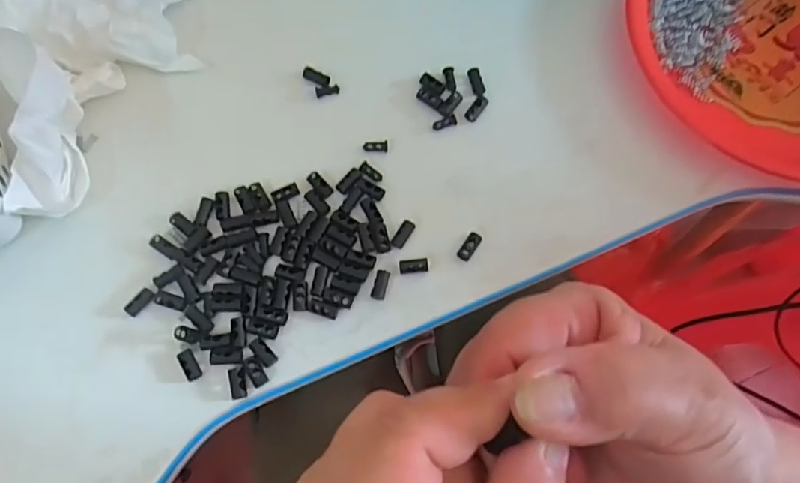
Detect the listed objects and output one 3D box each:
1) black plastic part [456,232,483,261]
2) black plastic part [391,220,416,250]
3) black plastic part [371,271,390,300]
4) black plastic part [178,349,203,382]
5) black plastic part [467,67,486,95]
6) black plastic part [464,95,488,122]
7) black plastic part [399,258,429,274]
[{"bbox_3d":[0.044,0.003,0.345,0.009,0.005,0.019,35,76,9],"label":"black plastic part"},{"bbox_3d":[0.002,-0.005,0.347,0.008,0.004,0.019,32,76,8],"label":"black plastic part"},{"bbox_3d":[-0.012,0.027,0.337,0.008,0.004,0.019,13,74,3],"label":"black plastic part"},{"bbox_3d":[-0.125,0.073,0.322,0.009,0.004,0.019,-31,76,-9],"label":"black plastic part"},{"bbox_3d":[0.053,-0.110,0.372,0.009,0.004,0.021,-13,74,-4],"label":"black plastic part"},{"bbox_3d":[0.054,-0.093,0.378,0.008,0.004,0.022,36,77,9],"label":"black plastic part"},{"bbox_3d":[0.009,0.015,0.341,0.018,0.004,0.009,-7,74,-3],"label":"black plastic part"}]

